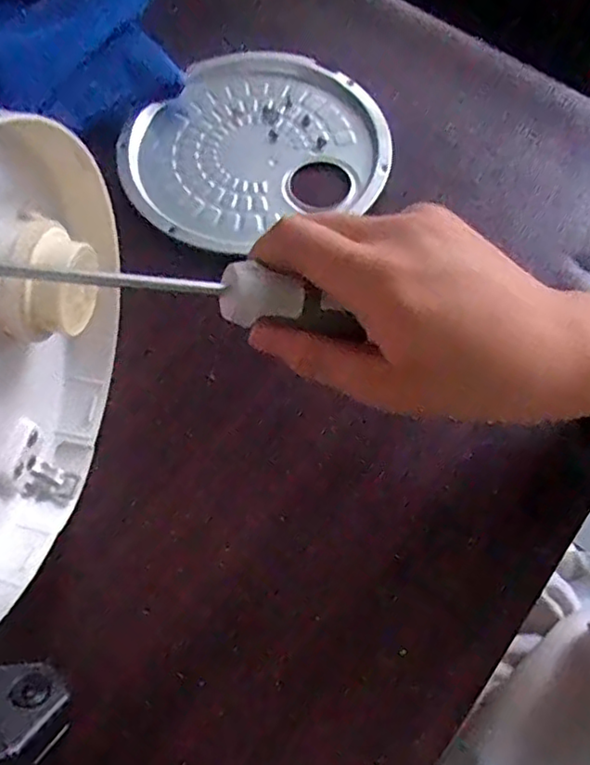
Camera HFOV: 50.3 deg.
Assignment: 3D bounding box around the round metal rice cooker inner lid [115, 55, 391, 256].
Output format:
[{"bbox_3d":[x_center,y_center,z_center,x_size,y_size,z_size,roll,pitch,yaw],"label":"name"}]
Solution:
[{"bbox_3d":[-0.033,-0.167,0.439,0.177,0.011,0.161,0,65,-1],"label":"round metal rice cooker inner lid"}]

